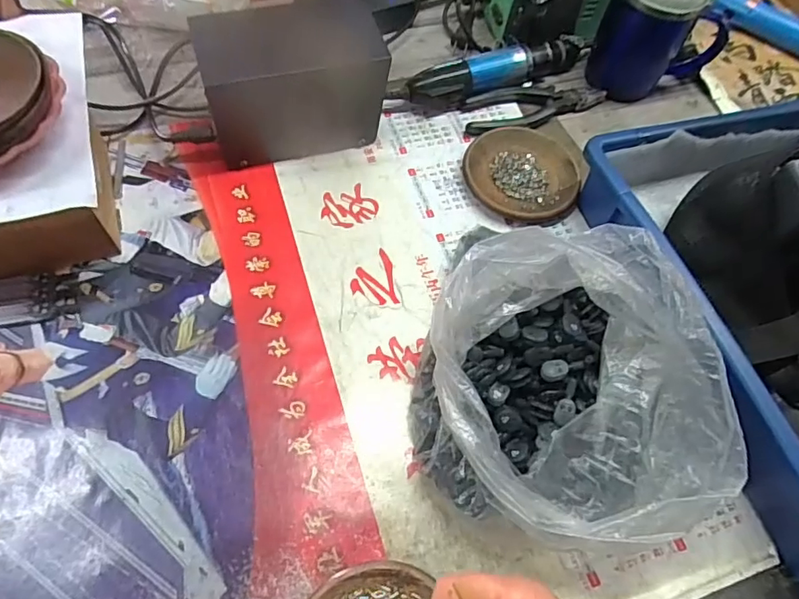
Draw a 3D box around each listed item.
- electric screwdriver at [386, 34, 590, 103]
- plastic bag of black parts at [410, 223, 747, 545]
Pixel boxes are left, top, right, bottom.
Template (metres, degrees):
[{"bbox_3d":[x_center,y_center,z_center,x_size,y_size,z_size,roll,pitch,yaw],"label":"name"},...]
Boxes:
[{"bbox_3d":[0.110,-0.252,0.583,0.245,0.040,0.032,-21,64,-15],"label":"electric screwdriver"},{"bbox_3d":[0.114,0.056,0.366,0.195,0.119,0.199,4,61,-2],"label":"plastic bag of black parts"}]

